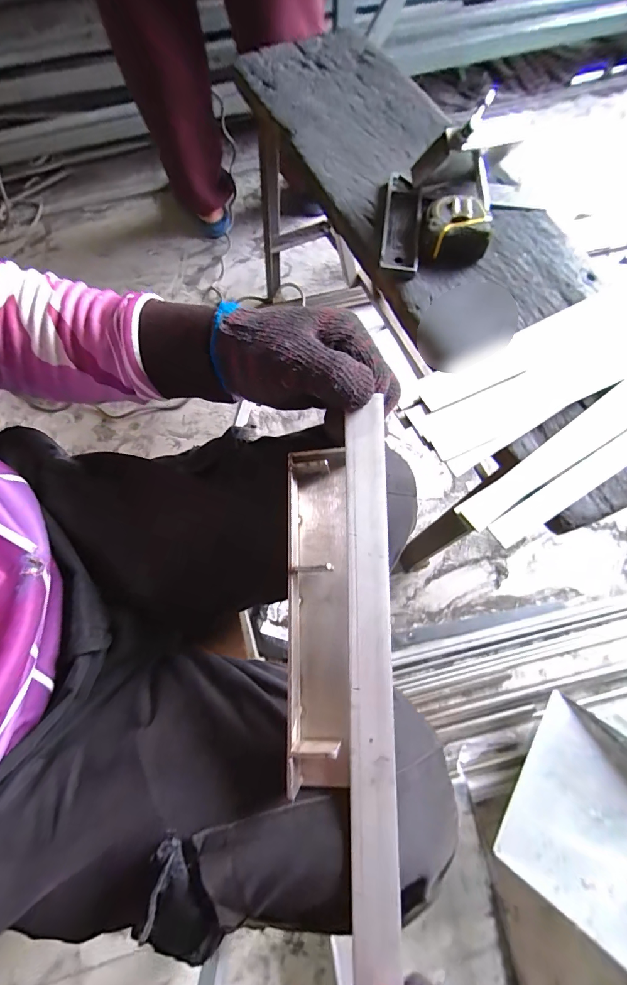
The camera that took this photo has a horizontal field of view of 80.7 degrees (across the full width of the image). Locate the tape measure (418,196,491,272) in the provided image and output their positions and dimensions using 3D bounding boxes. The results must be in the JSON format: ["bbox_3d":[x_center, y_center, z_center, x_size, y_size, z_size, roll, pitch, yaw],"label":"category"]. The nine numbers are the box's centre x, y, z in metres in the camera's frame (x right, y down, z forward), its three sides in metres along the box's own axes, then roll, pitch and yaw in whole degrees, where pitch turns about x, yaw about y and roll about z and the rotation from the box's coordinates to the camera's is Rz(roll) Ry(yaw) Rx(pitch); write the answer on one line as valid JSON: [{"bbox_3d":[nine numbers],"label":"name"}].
[{"bbox_3d":[0.171,-0.316,0.449,0.079,0.044,0.077,9,70,6],"label":"tape measure"}]

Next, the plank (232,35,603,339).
[{"bbox_3d":[0.104,-0.488,0.546,0.257,0.039,0.703,-26,71,-7],"label":"plank"}]

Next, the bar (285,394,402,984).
[{"bbox_3d":[0.015,0.101,0.226,0.064,0.050,0.294,-3,75,2],"label":"bar"}]

